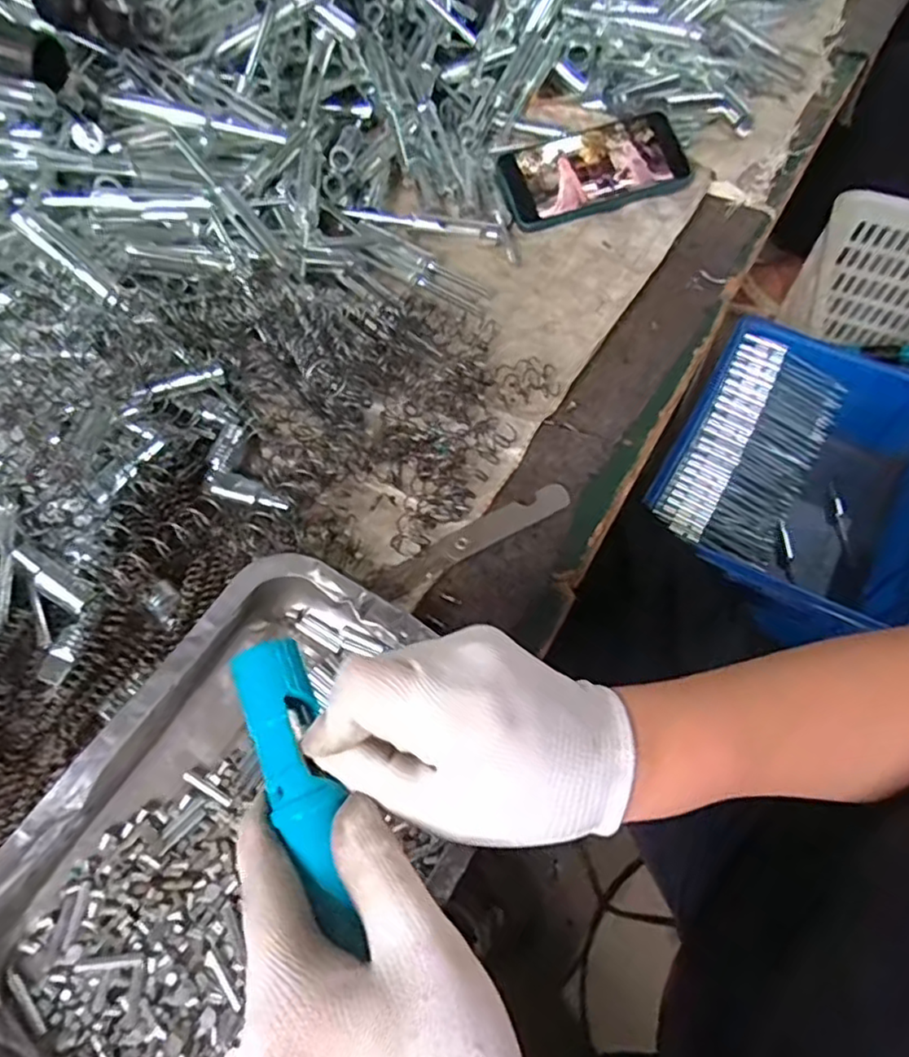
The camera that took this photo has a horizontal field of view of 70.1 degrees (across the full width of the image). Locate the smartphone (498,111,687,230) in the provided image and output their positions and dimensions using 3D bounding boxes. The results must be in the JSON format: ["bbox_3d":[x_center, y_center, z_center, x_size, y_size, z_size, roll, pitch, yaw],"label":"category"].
[{"bbox_3d":[0.119,-0.311,0.561,0.158,0.011,0.079,-14,82,-2],"label":"smartphone"}]

